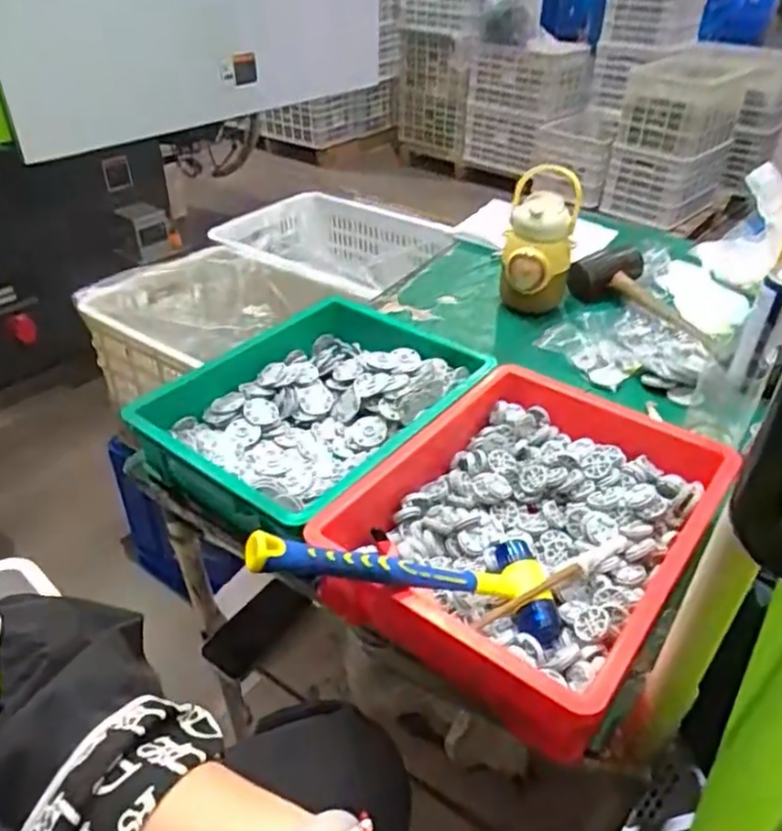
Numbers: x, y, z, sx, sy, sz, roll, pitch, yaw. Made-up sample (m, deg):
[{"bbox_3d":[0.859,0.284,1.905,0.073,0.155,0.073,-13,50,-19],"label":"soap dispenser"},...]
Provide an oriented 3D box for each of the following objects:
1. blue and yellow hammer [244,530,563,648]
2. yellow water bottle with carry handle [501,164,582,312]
[{"bbox_3d":[0.017,0.122,0.508,0.264,0.030,0.086,15,30,-28],"label":"blue and yellow hammer"},{"bbox_3d":[0.223,-0.266,0.996,0.101,0.186,0.130,9,38,10],"label":"yellow water bottle with carry handle"}]

